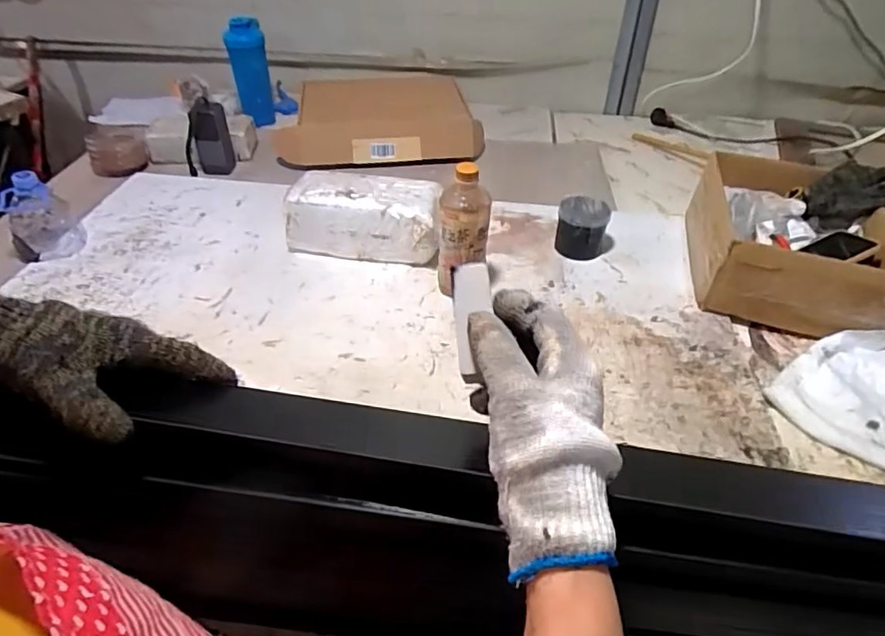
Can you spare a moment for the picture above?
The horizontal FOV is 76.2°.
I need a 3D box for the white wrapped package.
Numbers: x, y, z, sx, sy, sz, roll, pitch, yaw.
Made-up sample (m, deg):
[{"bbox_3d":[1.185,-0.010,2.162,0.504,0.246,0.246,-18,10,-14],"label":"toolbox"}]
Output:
[{"bbox_3d":[-0.122,-0.160,0.905,0.242,0.115,0.104,8,41,7],"label":"white wrapped package"}]

